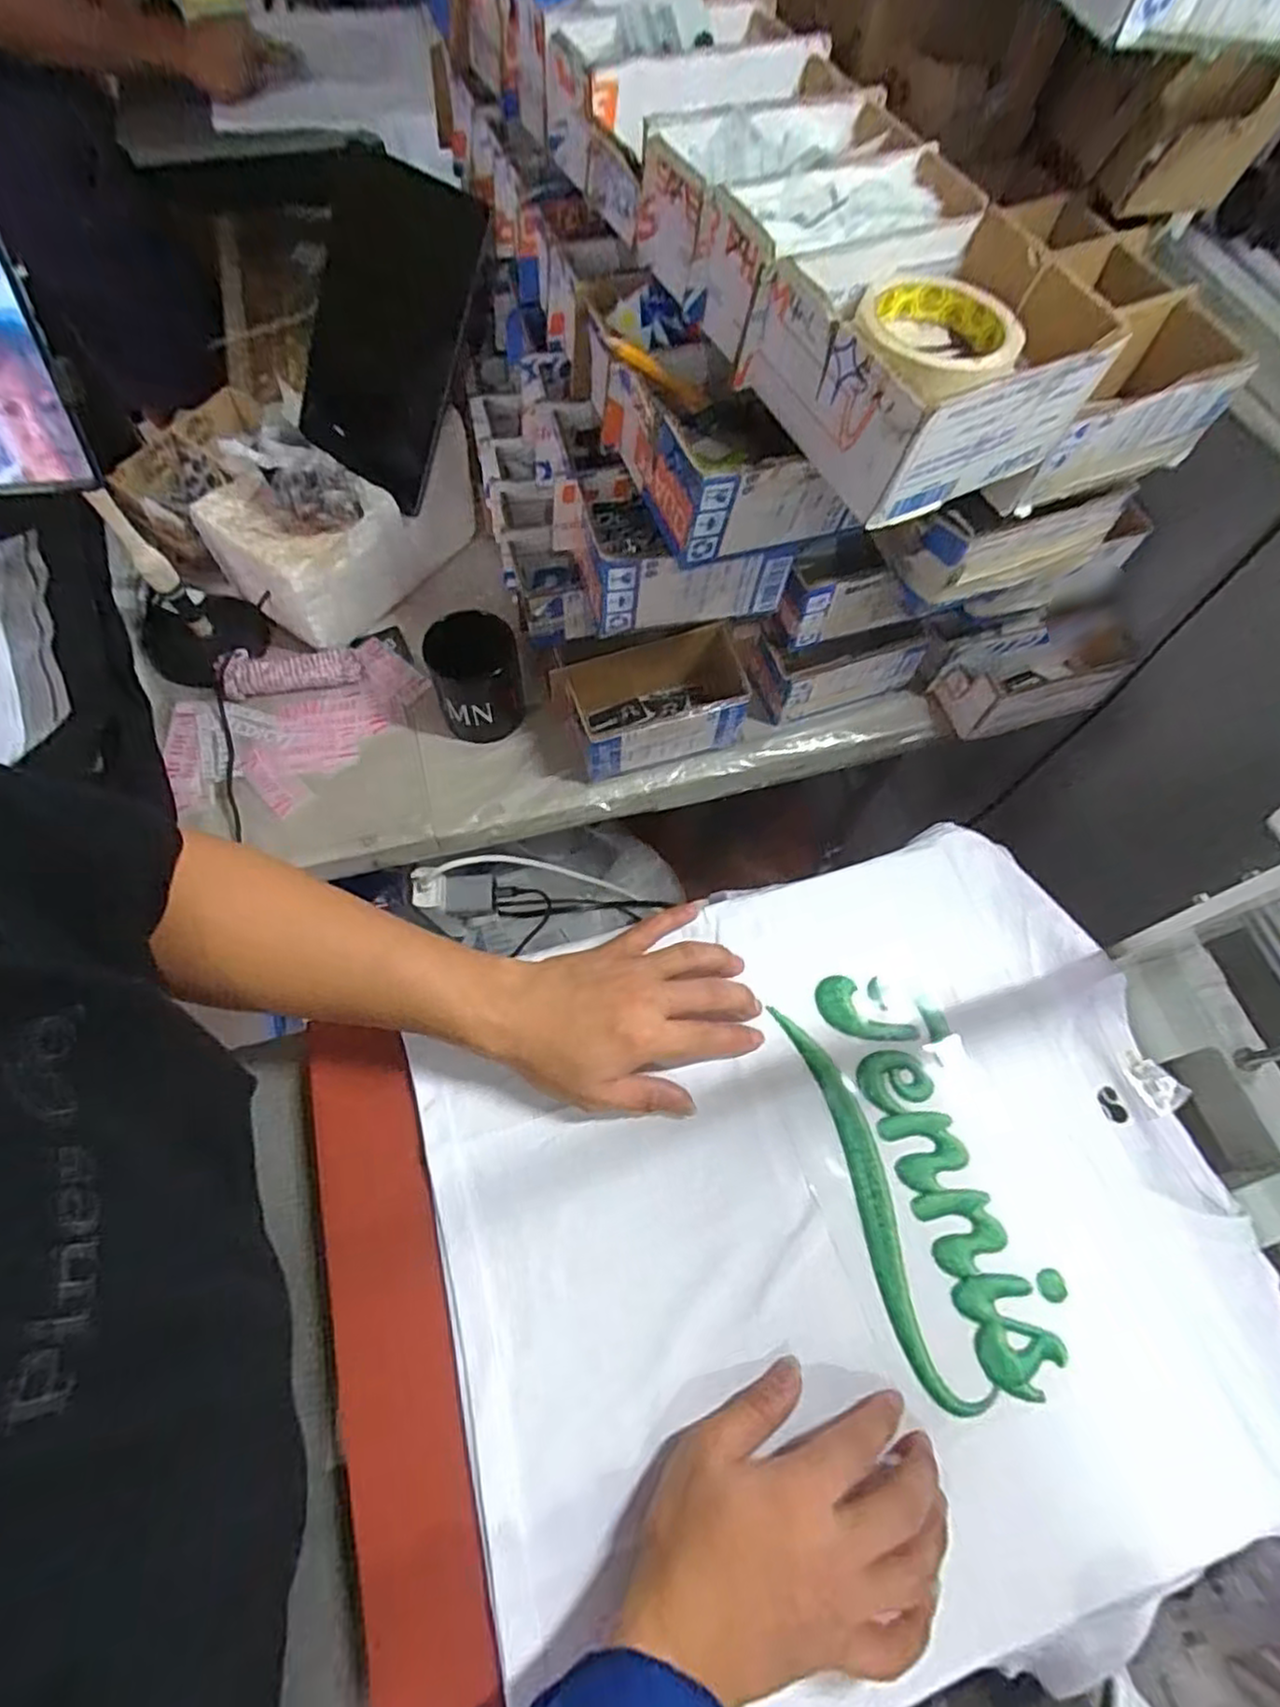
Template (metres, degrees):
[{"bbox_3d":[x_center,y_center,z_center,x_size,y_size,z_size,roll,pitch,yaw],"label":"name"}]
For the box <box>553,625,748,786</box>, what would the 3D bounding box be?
[{"bbox_3d":[0.016,-0.142,0.681,0.179,0.074,0.100,-15,68,-10],"label":"box"}]

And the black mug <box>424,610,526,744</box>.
[{"bbox_3d":[-0.154,-0.164,0.671,0.081,0.104,0.082,-11,67,-8],"label":"black mug"}]

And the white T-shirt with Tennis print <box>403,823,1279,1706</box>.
[{"bbox_3d":[0.123,0.217,0.428,0.459,0.019,0.412,-17,68,-10],"label":"white T-shirt with Tennis print"}]

